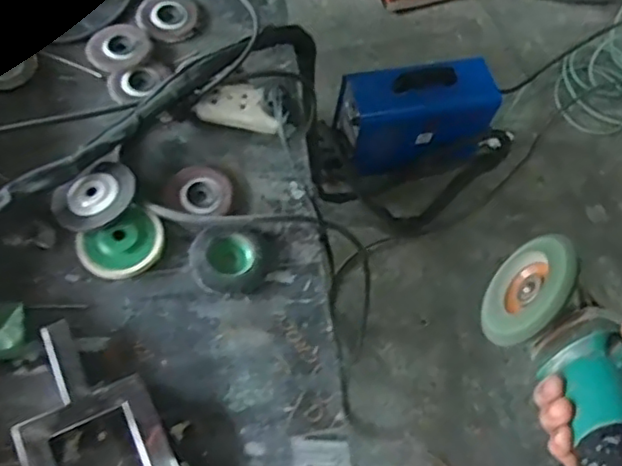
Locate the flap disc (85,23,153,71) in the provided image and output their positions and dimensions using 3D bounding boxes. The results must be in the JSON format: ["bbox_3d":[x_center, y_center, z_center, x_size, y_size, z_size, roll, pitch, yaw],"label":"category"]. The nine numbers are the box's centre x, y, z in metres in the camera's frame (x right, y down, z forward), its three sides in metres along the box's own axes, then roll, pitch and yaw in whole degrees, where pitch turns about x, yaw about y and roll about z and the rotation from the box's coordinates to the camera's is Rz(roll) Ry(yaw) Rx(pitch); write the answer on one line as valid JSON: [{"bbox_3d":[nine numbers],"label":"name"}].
[{"bbox_3d":[-0.266,-0.257,0.827,0.082,0.011,0.076,3,62,-7],"label":"flap disc"}]

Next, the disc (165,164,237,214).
[{"bbox_3d":[-0.139,-0.050,0.751,0.080,0.020,0.076,3,62,-7],"label":"disc"}]

